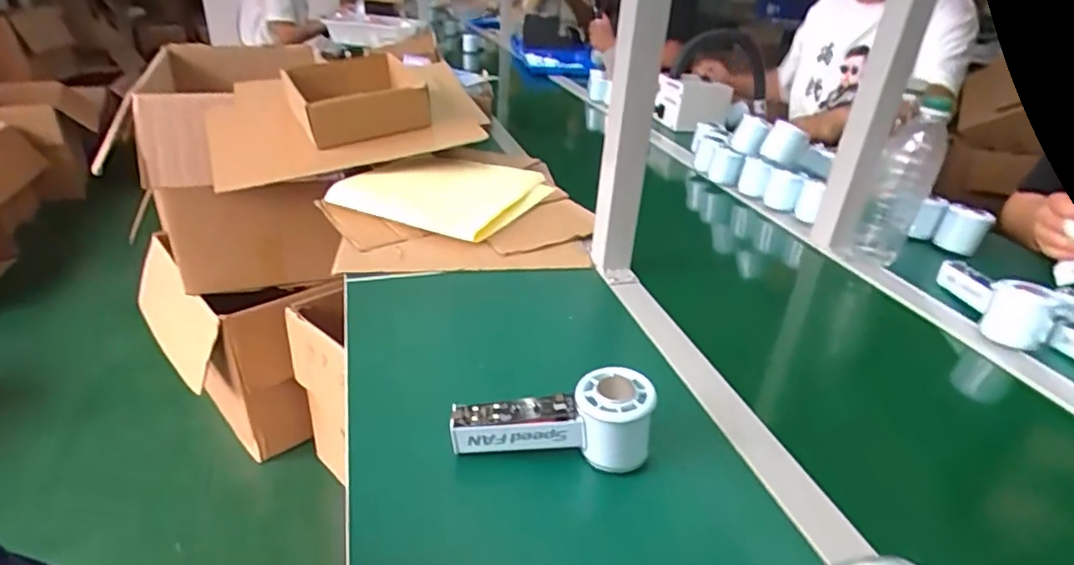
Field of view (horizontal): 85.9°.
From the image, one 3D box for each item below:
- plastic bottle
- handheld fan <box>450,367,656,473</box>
[{"bbox_3d":[0.474,-0.129,0.756,0.067,0.202,0.076,26,37,34],"label":"plastic bottle"},{"bbox_3d":[0.011,0.101,0.442,0.146,0.060,0.046,4,30,2],"label":"handheld fan"}]

